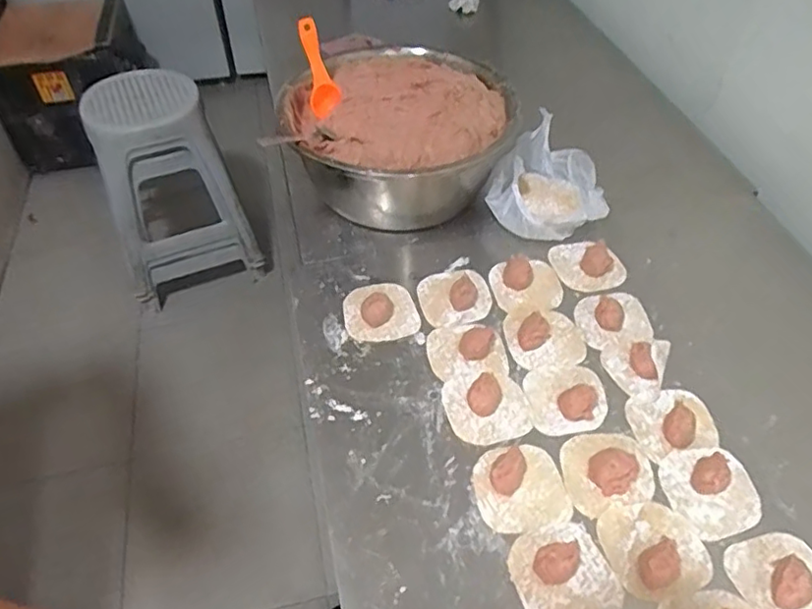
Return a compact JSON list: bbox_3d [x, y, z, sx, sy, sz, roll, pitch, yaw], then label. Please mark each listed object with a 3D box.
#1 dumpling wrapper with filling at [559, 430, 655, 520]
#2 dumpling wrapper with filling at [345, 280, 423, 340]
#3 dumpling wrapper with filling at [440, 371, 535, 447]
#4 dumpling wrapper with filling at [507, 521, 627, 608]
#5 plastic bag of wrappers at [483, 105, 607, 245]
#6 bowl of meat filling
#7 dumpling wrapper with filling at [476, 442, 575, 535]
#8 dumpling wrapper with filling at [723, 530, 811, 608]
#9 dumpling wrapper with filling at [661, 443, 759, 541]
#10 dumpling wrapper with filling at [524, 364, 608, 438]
[{"bbox_3d":[0.177,0.141,0.543,0.079,0.017,0.071,-11,49,-10],"label":"dumpling wrapper with filling"},{"bbox_3d":[-0.027,0.002,0.660,0.077,0.025,0.075,-8,49,-7],"label":"dumpling wrapper with filling"},{"bbox_3d":[0.077,0.092,0.583,0.077,0.019,0.075,0,48,0],"label":"dumpling wrapper with filling"},{"bbox_3d":[0.124,0.206,0.479,0.076,0.026,0.077,-17,50,-15],"label":"dumpling wrapper with filling"},{"bbox_3d":[0.177,-0.145,0.760,0.131,0.081,0.158,13,49,11],"label":"plastic bag of wrappers"},{"bbox_3d":[-0.010,-0.202,0.780,0.264,0.131,0.258,0,48,0],"label":"bowl of meat filling"},{"bbox_3d":[0.098,0.152,0.530,0.077,0.021,0.076,0,48,0],"label":"dumpling wrapper with filling"},{"bbox_3d":[0.300,0.212,0.476,0.077,0.022,0.079,-19,51,-16],"label":"dumpling wrapper with filling"},{"bbox_3d":[0.262,0.154,0.528,0.071,0.024,0.078,0,48,0],"label":"dumpling wrapper with filling"},{"bbox_3d":[0.155,0.085,0.590,0.076,0.021,0.075,0,48,0],"label":"dumpling wrapper with filling"}]

